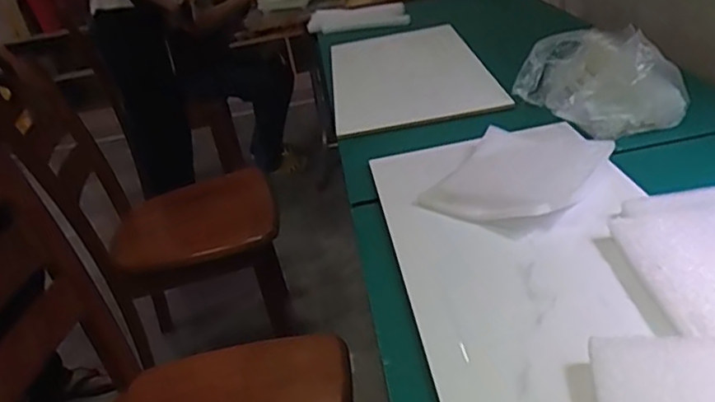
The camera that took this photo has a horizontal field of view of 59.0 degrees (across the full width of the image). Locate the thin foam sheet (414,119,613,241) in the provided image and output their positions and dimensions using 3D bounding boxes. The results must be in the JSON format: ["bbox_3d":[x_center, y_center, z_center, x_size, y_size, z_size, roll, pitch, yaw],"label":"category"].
[{"bbox_3d":[0.217,-0.042,0.814,0.201,0.045,0.297,17,34,37],"label":"thin foam sheet"}]

